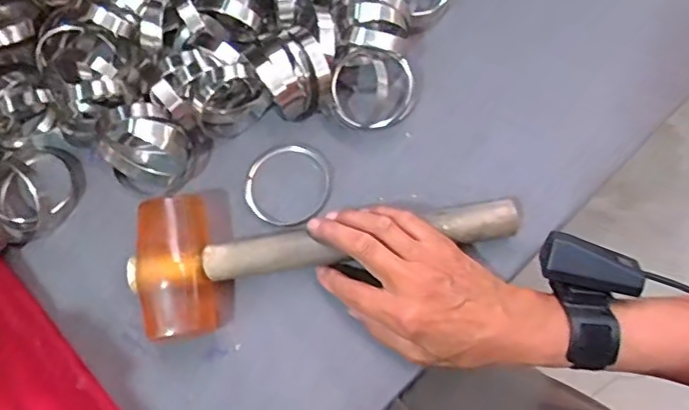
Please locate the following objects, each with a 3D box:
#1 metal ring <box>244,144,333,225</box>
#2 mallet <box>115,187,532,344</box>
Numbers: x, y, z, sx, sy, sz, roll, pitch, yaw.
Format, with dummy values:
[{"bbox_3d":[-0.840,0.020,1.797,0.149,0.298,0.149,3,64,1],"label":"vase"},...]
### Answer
[{"bbox_3d":[-0.049,-0.019,0.481,0.071,0.014,0.073,-1,75,3],"label":"metal ring"},{"bbox_3d":[-0.015,0.034,0.447,0.298,0.045,0.108,-8,75,1],"label":"mallet"}]

